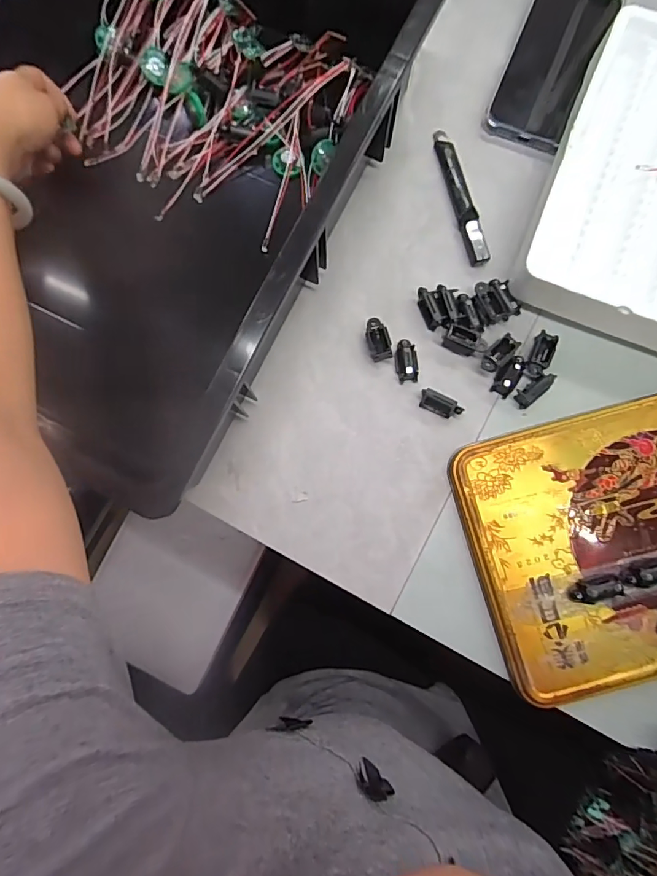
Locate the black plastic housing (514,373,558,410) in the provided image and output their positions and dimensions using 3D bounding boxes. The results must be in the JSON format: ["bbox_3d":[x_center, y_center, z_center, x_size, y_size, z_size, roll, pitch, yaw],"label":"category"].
[{"bbox_3d":[0.167,-0.040,0.372,0.035,0.009,0.015,-36,83,-4],"label":"black plastic housing"}]

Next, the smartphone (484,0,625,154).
[{"bbox_3d":[0.200,-0.340,0.420,0.073,0.018,0.163,25,83,4],"label":"smartphone"}]

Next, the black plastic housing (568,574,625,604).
[{"bbox_3d":[0.192,0.109,0.334,0.034,0.018,0.015,-12,82,-1],"label":"black plastic housing"}]

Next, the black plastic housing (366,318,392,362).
[{"bbox_3d":[0.041,-0.081,0.385,0.017,0.015,0.035,-14,82,-1],"label":"black plastic housing"}]

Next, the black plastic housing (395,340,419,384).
[{"bbox_3d":[0.065,-0.064,0.379,0.018,0.015,0.035,-7,82,0],"label":"black plastic housing"}]

